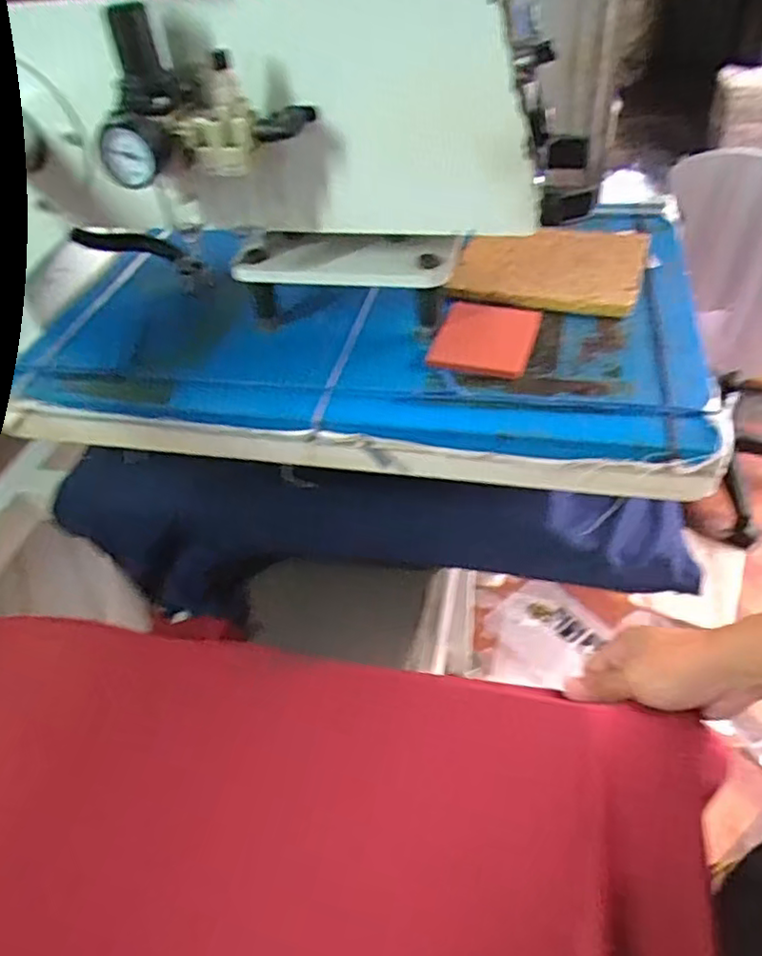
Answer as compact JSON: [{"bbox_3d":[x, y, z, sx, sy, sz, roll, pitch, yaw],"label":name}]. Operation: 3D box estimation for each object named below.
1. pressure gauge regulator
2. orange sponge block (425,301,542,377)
[{"bbox_3d":[-0.121,-0.254,0.429,0.144,0.086,0.070,-7,45,-1],"label":"pressure gauge regulator"},{"bbox_3d":[0.091,-0.122,0.545,0.078,0.009,0.101,12,48,17],"label":"orange sponge block"}]

